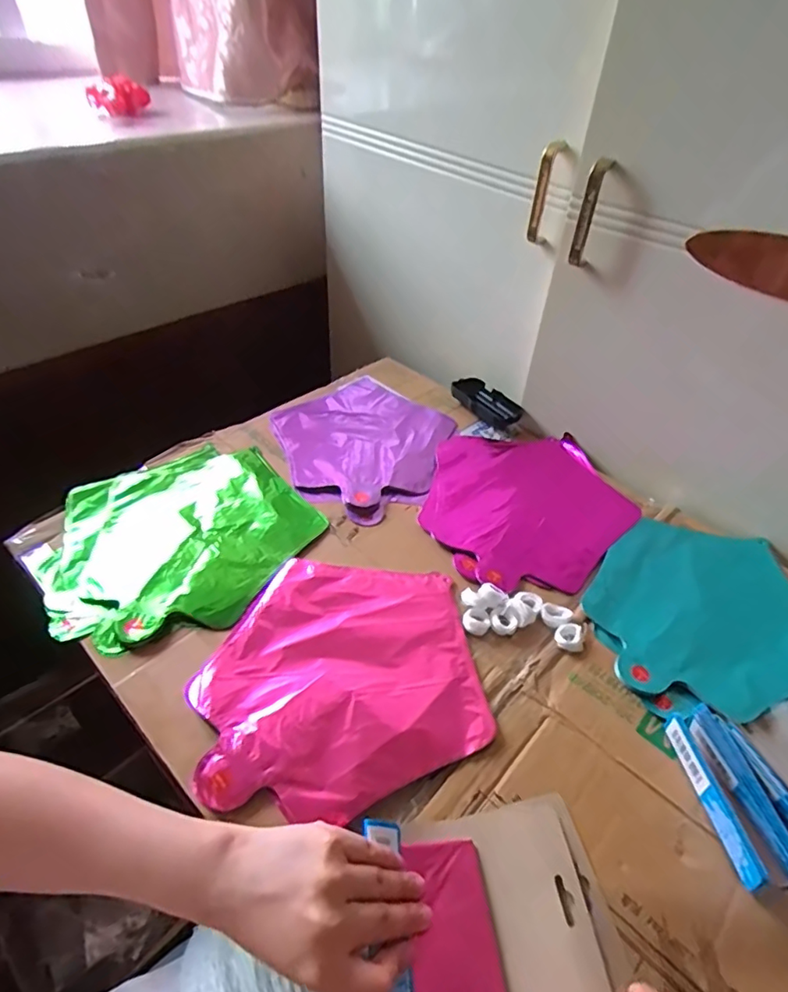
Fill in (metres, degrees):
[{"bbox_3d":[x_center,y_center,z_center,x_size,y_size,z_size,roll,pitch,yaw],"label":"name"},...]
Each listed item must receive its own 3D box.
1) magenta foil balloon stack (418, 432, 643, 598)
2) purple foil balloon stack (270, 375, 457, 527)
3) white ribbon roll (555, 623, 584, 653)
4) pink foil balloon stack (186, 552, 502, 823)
[{"bbox_3d":[0.144,-0.001,0.634,0.228,0.007,0.264,34,51,27],"label":"magenta foil balloon stack"},{"bbox_3d":[-0.039,-0.072,0.696,0.231,0.019,0.231,30,49,24],"label":"purple foil balloon stack"},{"bbox_3d":[0.160,0.129,0.498,0.024,0.009,0.024,3,43,-3],"label":"white ribbon roll"},{"bbox_3d":[-0.046,0.145,0.464,0.223,0.008,0.216,-6,44,-11],"label":"pink foil balloon stack"}]

